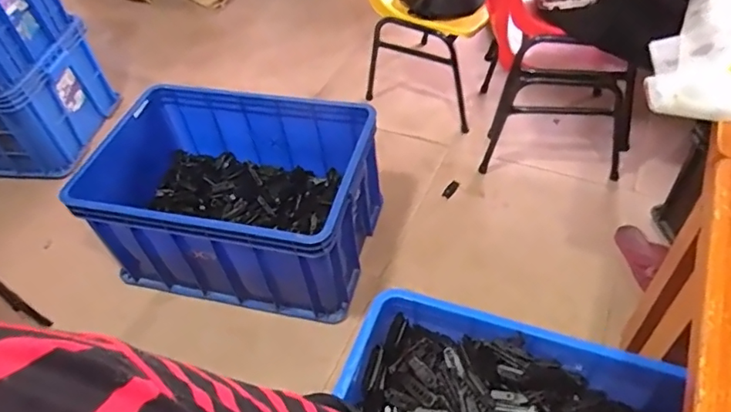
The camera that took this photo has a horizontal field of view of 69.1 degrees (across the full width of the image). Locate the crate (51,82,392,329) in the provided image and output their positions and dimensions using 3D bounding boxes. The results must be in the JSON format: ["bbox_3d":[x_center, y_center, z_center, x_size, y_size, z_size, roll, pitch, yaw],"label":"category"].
[{"bbox_3d":[-0.340,-0.027,1.279,0.693,0.297,0.414,7,51,12],"label":"crate"}]

